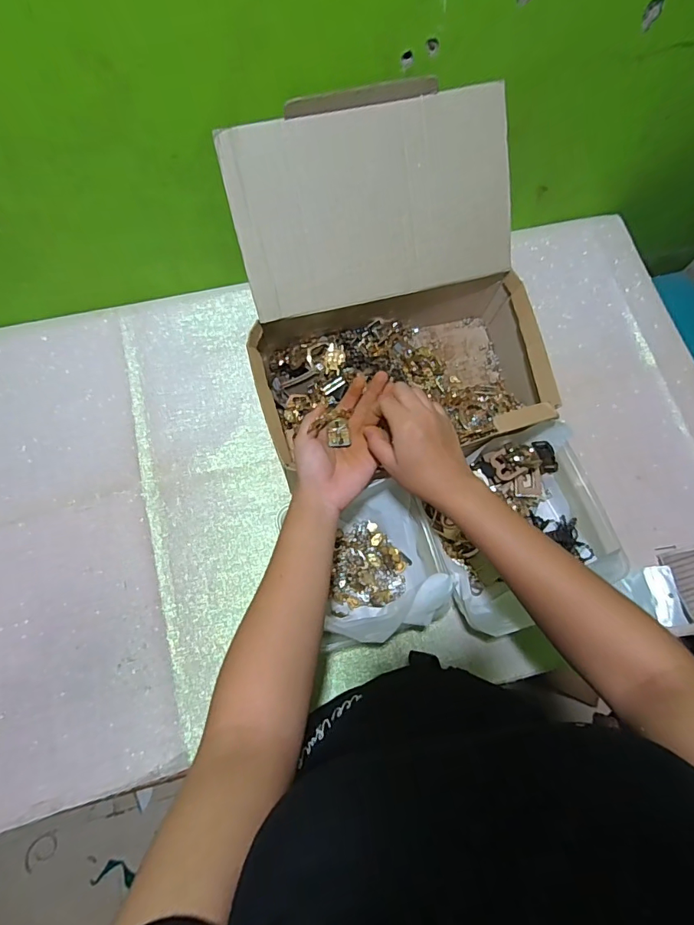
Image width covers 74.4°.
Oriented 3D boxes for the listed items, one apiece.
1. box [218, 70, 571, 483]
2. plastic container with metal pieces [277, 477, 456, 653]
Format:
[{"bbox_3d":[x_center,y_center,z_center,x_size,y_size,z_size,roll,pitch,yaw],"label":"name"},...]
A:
[{"bbox_3d":[0.052,-0.186,0.534,0.332,0.222,0.335,-7,73,-3],"label":"box"},{"bbox_3d":[0.022,0.108,0.515,0.148,0.083,0.167,-17,74,-6],"label":"plastic container with metal pieces"}]

